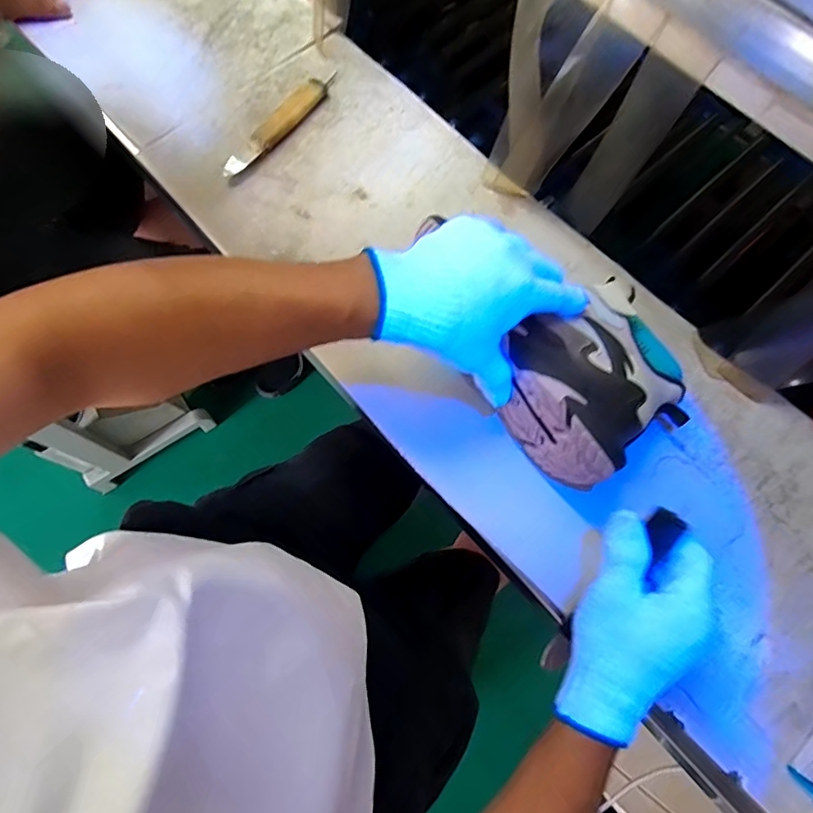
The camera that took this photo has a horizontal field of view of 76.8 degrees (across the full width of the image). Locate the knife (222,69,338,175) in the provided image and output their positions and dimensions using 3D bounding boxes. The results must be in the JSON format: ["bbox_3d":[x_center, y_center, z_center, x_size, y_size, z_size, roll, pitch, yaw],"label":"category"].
[{"bbox_3d":[-0.141,-0.328,0.590,0.031,0.018,0.188,30,74,9],"label":"knife"}]

